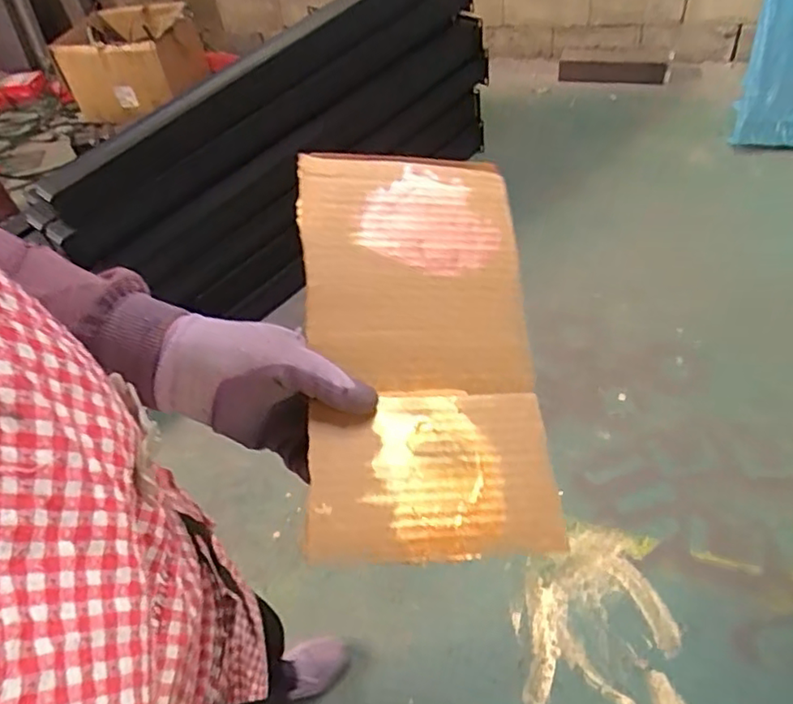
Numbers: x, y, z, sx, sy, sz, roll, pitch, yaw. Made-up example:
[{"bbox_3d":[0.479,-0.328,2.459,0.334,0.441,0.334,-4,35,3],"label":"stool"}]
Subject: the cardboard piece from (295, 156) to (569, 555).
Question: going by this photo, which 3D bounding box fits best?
[{"bbox_3d":[0.016,-0.012,0.423,0.153,0.012,0.289,0,66,-10],"label":"cardboard piece"}]

